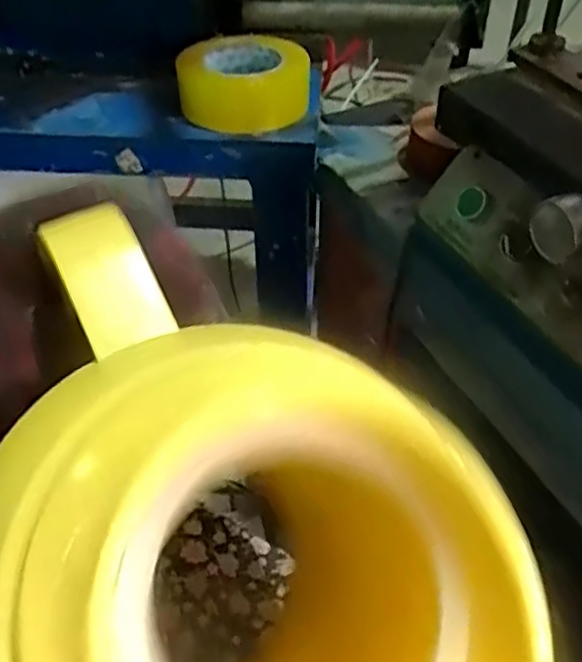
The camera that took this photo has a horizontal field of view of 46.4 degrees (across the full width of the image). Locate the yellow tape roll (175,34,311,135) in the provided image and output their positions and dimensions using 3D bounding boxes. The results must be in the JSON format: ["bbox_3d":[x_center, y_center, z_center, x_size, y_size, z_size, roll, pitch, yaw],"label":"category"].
[{"bbox_3d":[-0.046,-0.241,0.670,0.114,0.062,0.109,0,44,0],"label":"yellow tape roll"}]

